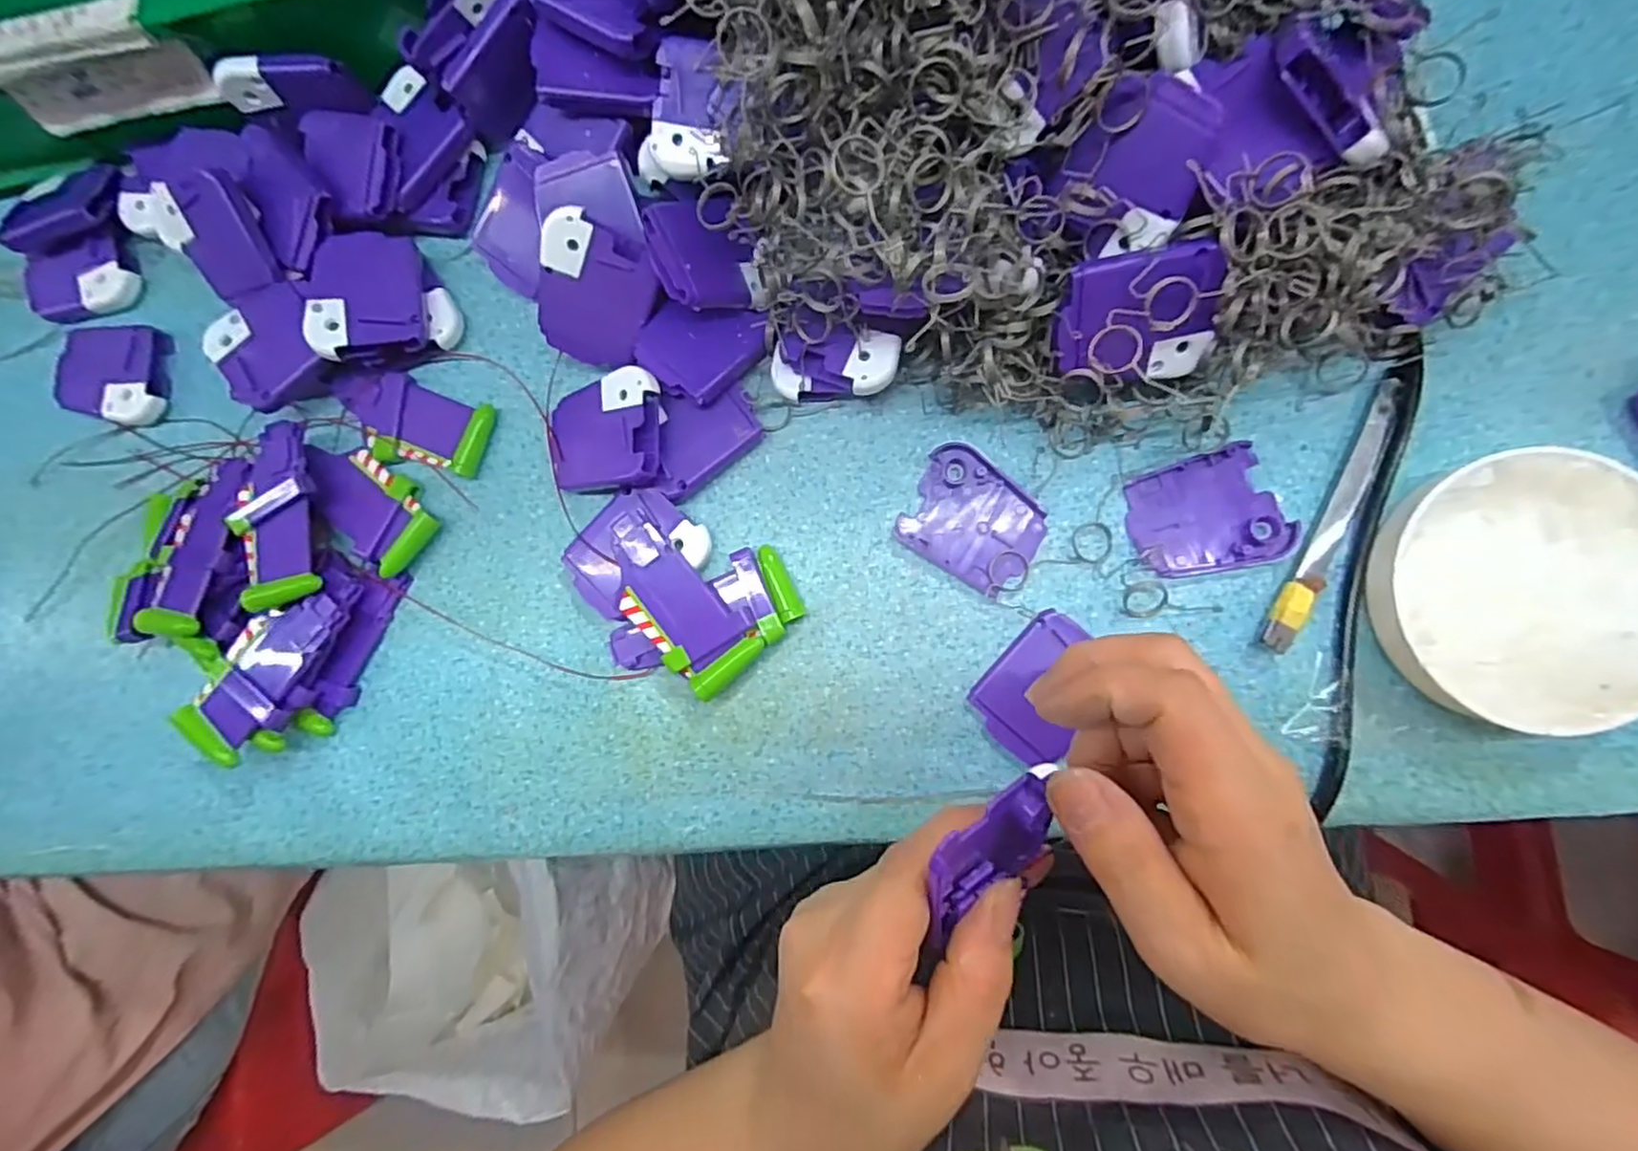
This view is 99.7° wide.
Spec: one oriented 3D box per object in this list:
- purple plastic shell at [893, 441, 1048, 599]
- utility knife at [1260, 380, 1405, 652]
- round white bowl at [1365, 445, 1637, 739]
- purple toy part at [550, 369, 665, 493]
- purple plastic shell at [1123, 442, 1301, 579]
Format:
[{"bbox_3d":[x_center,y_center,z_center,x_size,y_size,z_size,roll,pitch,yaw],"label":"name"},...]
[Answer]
[{"bbox_3d":[0.071,-0.025,0.316,0.061,0.004,0.051,34,91,7],"label":"purple plastic shell"},{"bbox_3d":[0.217,-0.026,0.291,0.014,0.012,0.124,25,90,7],"label":"utility knife"},{"bbox_3d":[0.278,0.006,0.272,0.101,0.028,0.104,0,87,6],"label":"round white bowl"},{"bbox_3d":[-0.101,-0.067,0.328,0.060,0.016,0.051,-2,95,27],"label":"purple toy part"},{"bbox_3d":[0.169,-0.025,0.302,0.060,0.007,0.051,-20,85,5],"label":"purple plastic shell"}]

